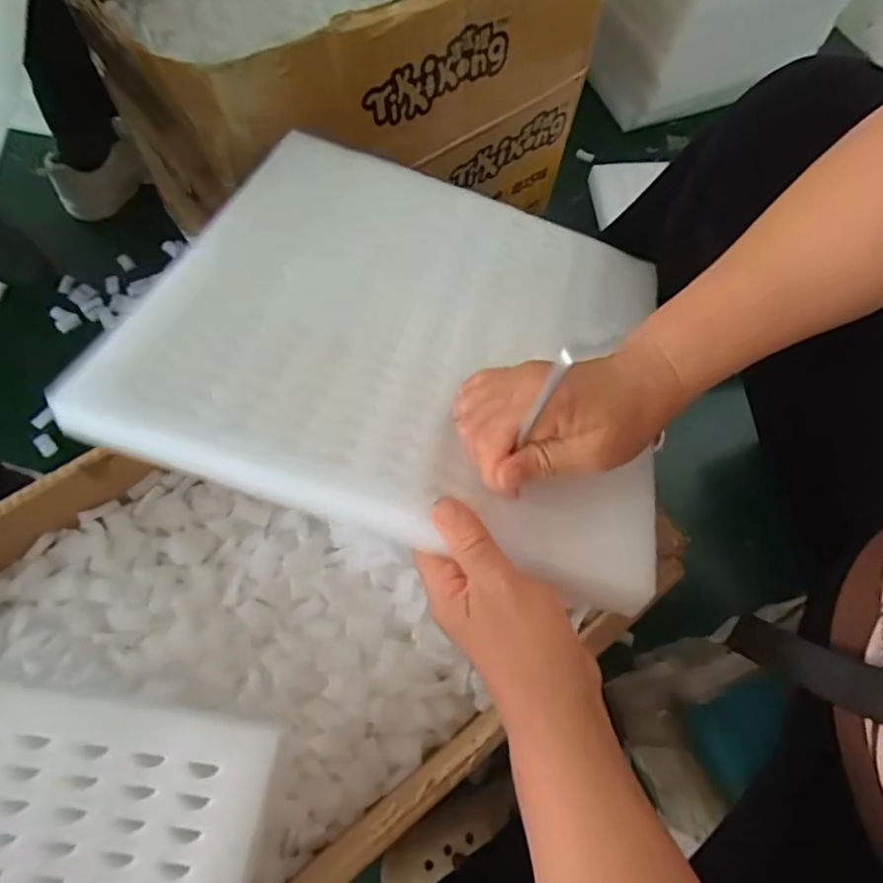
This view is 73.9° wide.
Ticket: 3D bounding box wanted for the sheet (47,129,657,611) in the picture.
[{"bbox_3d":[-0.015,-0.088,0.412,0.331,0.027,0.323,18,53,-1],"label":"sheet"}]

